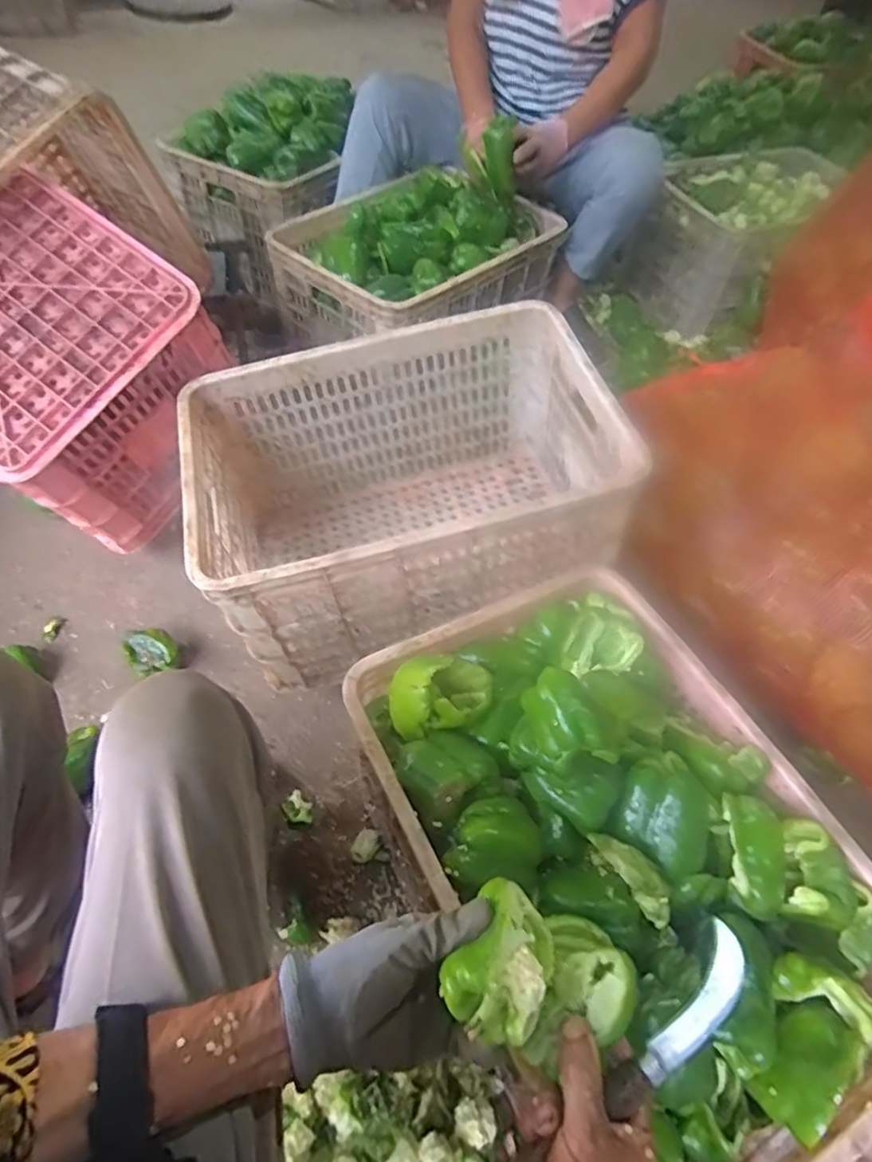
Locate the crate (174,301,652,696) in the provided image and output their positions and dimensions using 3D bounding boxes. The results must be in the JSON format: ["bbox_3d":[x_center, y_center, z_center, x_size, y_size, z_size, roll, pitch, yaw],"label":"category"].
[{"bbox_3d":[-0.038,-0.116,0.910,0.554,0.347,0.372,-14,57,-14],"label":"crate"}]

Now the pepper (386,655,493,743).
[{"bbox_3d":[0.005,0.109,0.617,0.101,0.067,0.068,-7,56,-9],"label":"pepper"}]

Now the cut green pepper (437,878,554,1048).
[{"bbox_3d":[0.041,0.216,0.363,0.053,0.049,0.079,25,57,13],"label":"cut green pepper"}]

